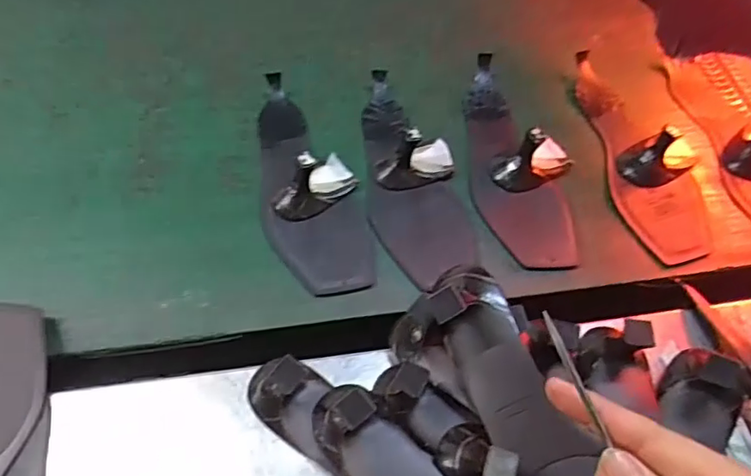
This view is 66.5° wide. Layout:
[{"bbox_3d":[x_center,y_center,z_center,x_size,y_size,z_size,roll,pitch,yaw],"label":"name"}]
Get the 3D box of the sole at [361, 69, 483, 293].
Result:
[{"bbox_3d":[0.030,-0.079,0.545,0.095,0.042,0.264,-9,58,-8],"label":"sole"}]

